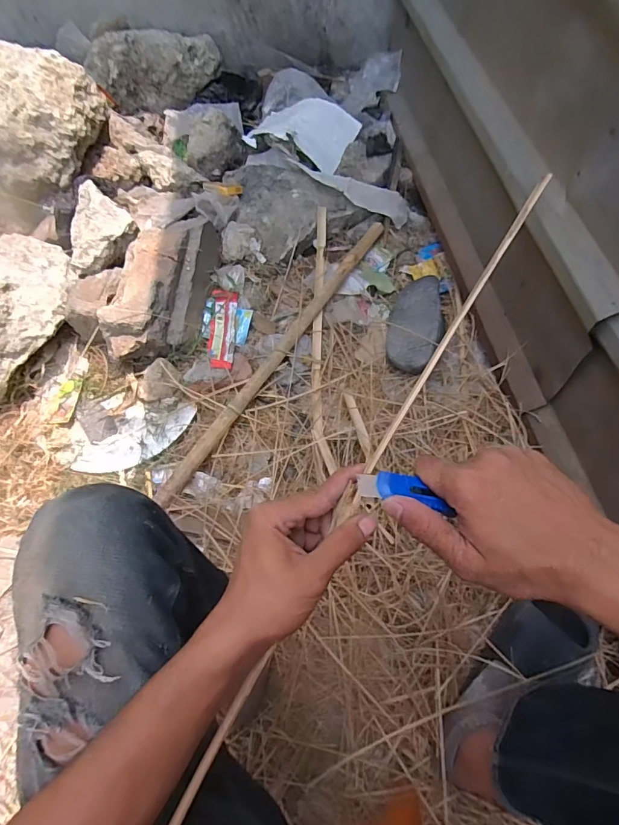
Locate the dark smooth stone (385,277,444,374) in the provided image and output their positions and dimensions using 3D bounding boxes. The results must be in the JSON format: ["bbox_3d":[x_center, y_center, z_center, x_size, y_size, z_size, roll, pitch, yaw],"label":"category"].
[{"bbox_3d":[0.234,-0.207,0.944,0.116,0.085,0.277,16,66,10],"label":"dark smooth stone"}]

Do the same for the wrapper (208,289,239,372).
[{"bbox_3d":[-0.195,-0.182,0.979,0.058,0.030,0.208,-1,64,2],"label":"wrapper"}]

